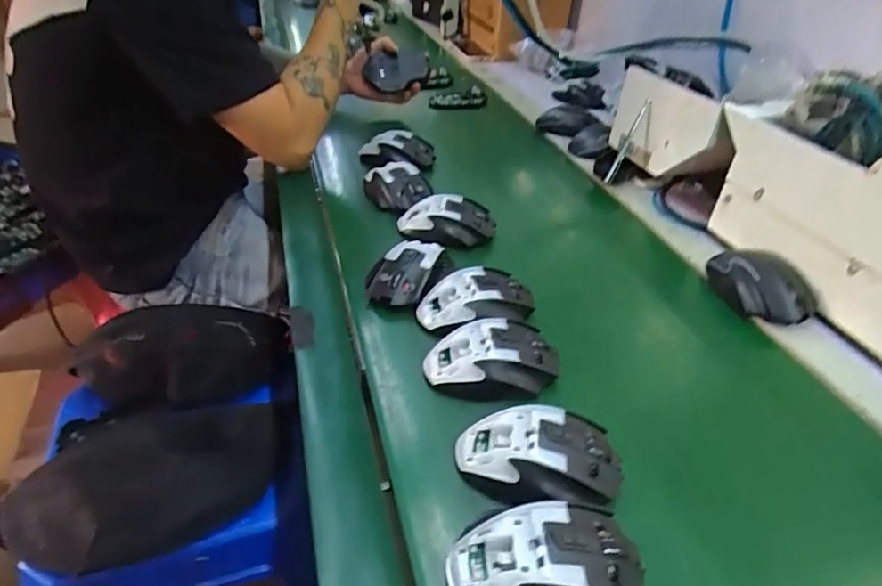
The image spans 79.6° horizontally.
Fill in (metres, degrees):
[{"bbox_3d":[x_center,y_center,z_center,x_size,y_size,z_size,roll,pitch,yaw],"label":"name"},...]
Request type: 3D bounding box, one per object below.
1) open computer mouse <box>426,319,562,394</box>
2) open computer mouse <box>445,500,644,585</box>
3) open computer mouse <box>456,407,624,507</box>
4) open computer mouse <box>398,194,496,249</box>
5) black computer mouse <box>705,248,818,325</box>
[{"bbox_3d":[0.045,0.054,0.465,0.114,0.037,0.070,4,37,3],"label":"open computer mouse"},{"bbox_3d":[0.064,0.168,0.321,0.114,0.041,0.067,-2,38,-5],"label":"open computer mouse"},{"bbox_3d":[0.072,0.122,0.380,0.113,0.038,0.072,-1,37,-4],"label":"open computer mouse"},{"bbox_3d":[0.007,-0.090,0.651,0.112,0.032,0.069,-3,38,-6],"label":"open computer mouse"},{"bbox_3d":[0.338,-0.012,0.562,0.073,0.041,0.109,-4,38,-8],"label":"black computer mouse"}]

